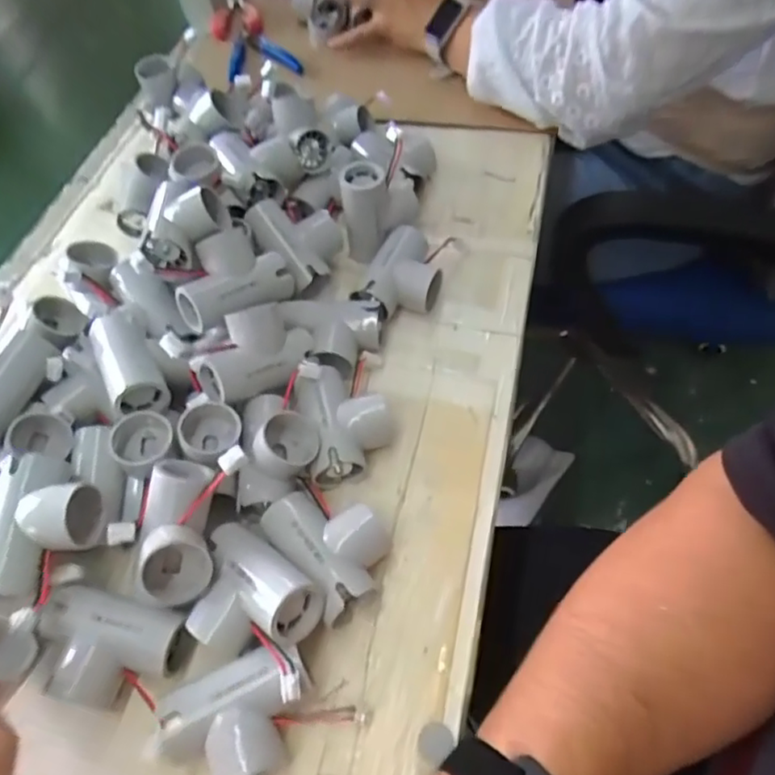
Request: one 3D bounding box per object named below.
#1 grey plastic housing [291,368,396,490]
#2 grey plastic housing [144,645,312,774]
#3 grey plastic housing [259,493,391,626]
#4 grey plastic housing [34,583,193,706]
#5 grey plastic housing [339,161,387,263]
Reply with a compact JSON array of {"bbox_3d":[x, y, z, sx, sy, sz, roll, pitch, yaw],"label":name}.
[{"bbox_3d":[-0.027,0.020,0.391,0.056,0.039,0.073,-11,56,-5],"label":"grey plastic housing"},{"bbox_3d":[-0.074,0.168,0.300,0.081,0.039,0.052,-26,59,-15],"label":"grey plastic housing"},{"bbox_3d":[-0.030,0.091,0.351,0.055,0.034,0.073,-34,61,-19],"label":"grey plastic housing"},{"bbox_3d":[-0.148,0.141,0.326,0.078,0.036,0.053,13,58,11],"label":"grey plastic housing"},{"bbox_3d":[-0.017,-0.133,0.470,0.032,0.072,0.032,-4,56,-1],"label":"grey plastic housing"}]

